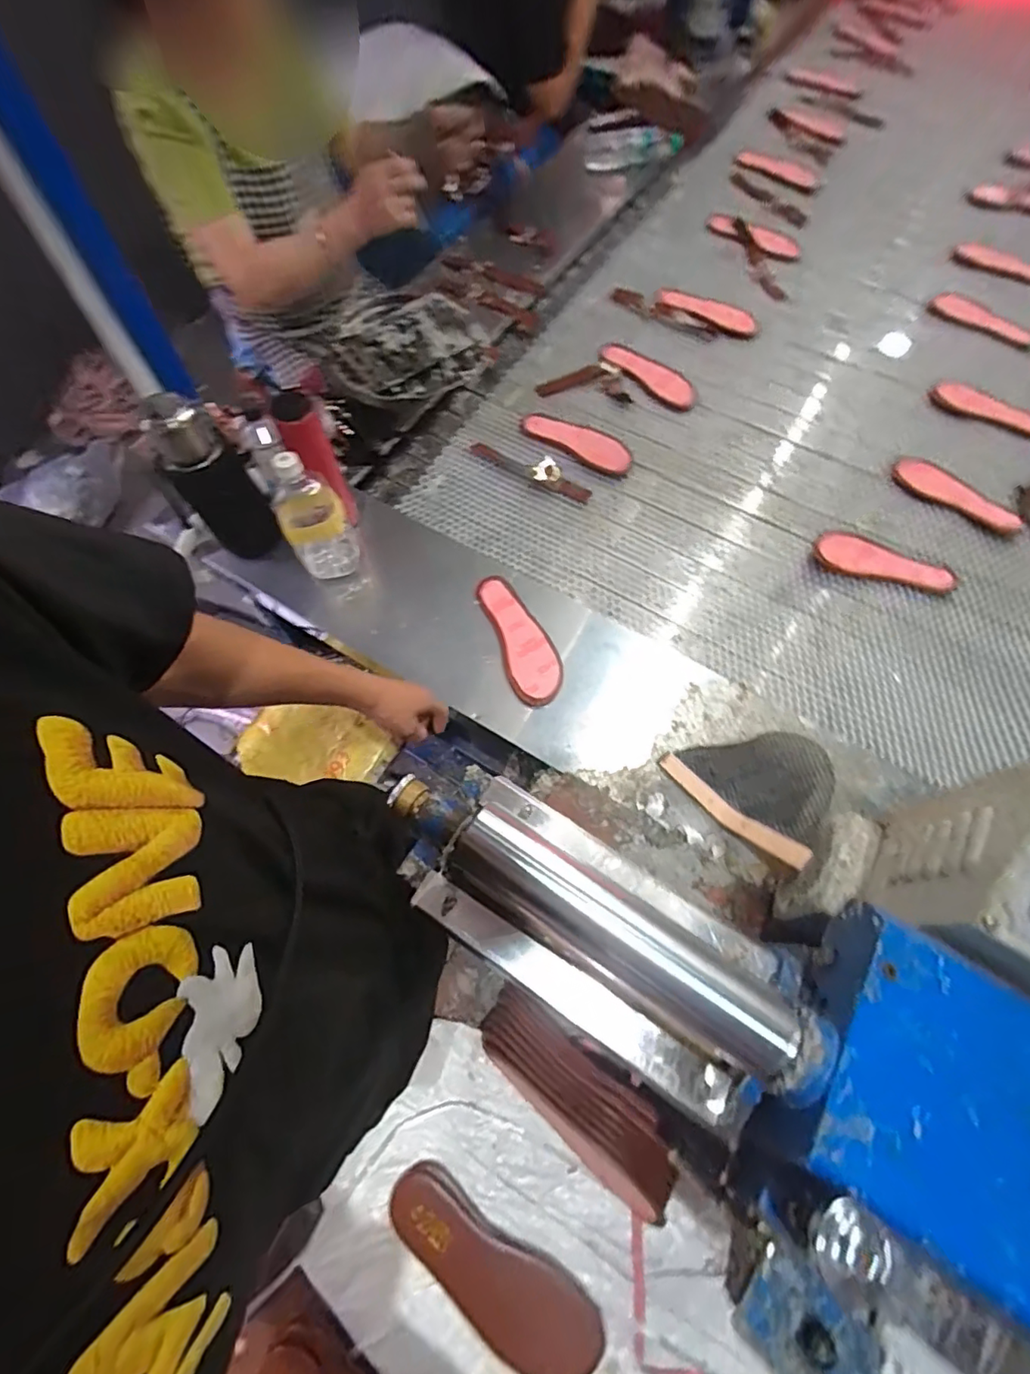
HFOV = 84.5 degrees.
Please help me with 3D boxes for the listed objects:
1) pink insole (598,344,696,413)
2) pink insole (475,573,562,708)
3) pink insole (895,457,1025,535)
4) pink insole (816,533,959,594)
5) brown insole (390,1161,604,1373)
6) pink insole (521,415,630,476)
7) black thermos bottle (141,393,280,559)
[{"bbox_3d":[0.265,-0.612,1.108,0.199,0.011,0.078,40,81,3],"label":"pink insole"},{"bbox_3d":[0.011,-0.077,0.862,0.080,0.011,0.220,-18,68,-7],"label":"pink insole"},{"bbox_3d":[0.774,-0.339,0.992,0.216,0.019,0.063,33,85,12],"label":"pink insole"},{"bbox_3d":[0.618,-0.214,0.953,0.213,0.013,0.084,12,69,5],"label":"pink insole"},{"bbox_3d":[-0.024,0.563,0.545,0.223,0.019,0.077,32,71,14],"label":"brown insole"},{"bbox_3d":[0.116,-0.451,1.036,0.203,0.009,0.074,31,77,6],"label":"pink insole"},{"bbox_3d":[-0.437,-0.288,0.852,0.091,0.327,0.091,-37,72,-13],"label":"black thermos bottle"}]

